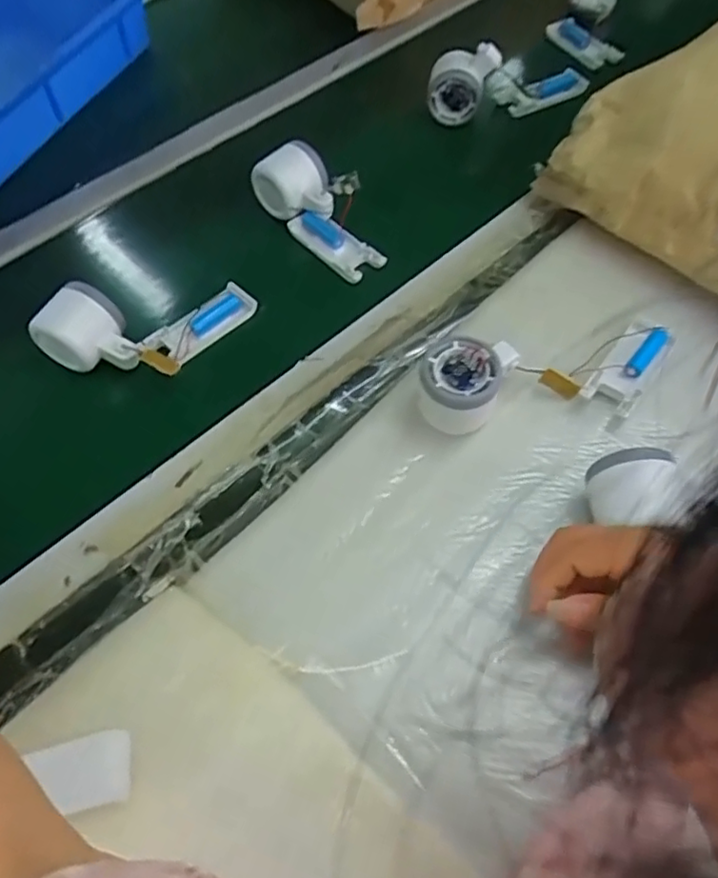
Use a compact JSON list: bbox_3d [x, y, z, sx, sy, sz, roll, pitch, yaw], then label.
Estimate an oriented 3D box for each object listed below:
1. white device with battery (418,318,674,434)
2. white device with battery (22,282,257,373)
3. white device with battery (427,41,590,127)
[{"bbox_3d":[0.152,-0.048,0.477,0.215,0.052,0.082,-15,61,-8],"label":"white device with battery"},{"bbox_3d":[-0.176,-0.089,0.530,0.180,0.054,0.096,-10,59,-21],"label":"white device with battery"},{"bbox_3d":[0.174,-0.401,0.709,0.200,0.073,0.039,-12,59,-22],"label":"white device with battery"}]

